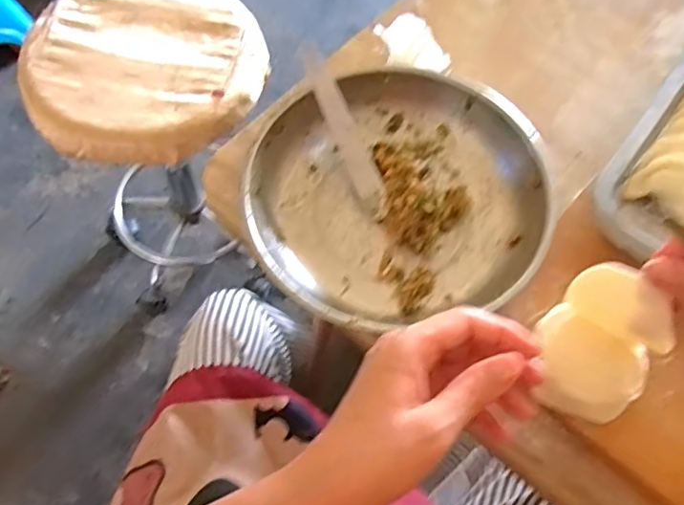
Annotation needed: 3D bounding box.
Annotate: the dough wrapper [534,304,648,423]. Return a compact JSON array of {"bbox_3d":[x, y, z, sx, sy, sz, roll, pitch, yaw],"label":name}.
[{"bbox_3d":[0.151,0.074,0.364,0.067,0.012,0.060,31,95,15],"label":"dough wrapper"}]

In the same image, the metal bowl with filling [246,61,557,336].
[{"bbox_3d":[0.042,-0.048,0.457,0.219,0.057,0.212,0,67,0],"label":"metal bowl with filling"}]

